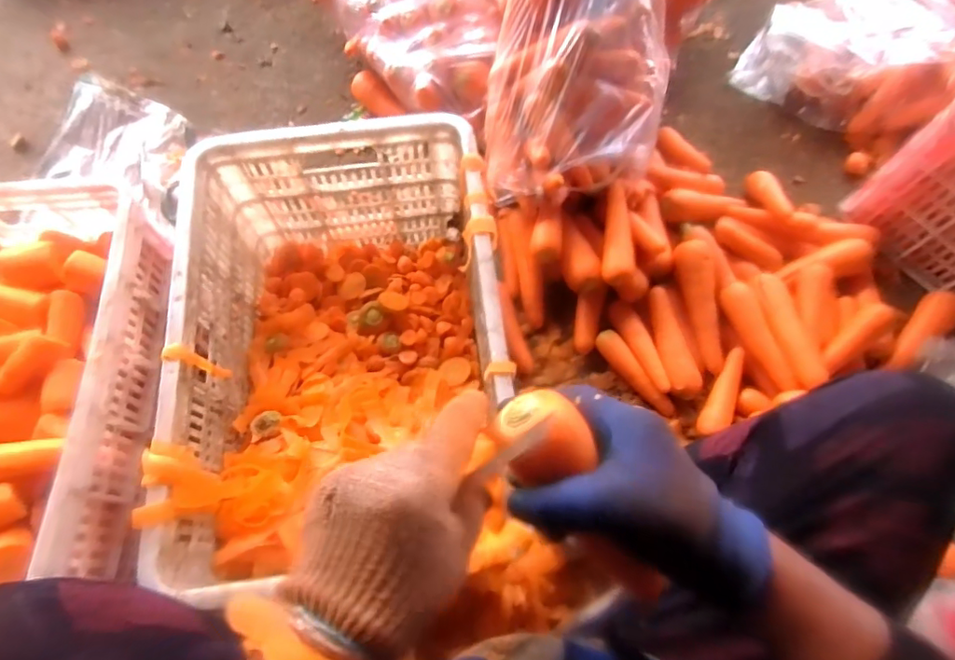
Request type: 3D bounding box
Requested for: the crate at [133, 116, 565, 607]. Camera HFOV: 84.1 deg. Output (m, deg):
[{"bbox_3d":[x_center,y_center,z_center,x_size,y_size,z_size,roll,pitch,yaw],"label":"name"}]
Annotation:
[{"bbox_3d":[-0.148,0.026,0.673,0.361,0.247,0.512,-4,68,-1],"label":"crate"}]

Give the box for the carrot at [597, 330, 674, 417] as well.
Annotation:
[{"bbox_3d":[0.243,0.065,0.817,0.030,0.026,0.159,-34,71,-13],"label":"carrot"}]

